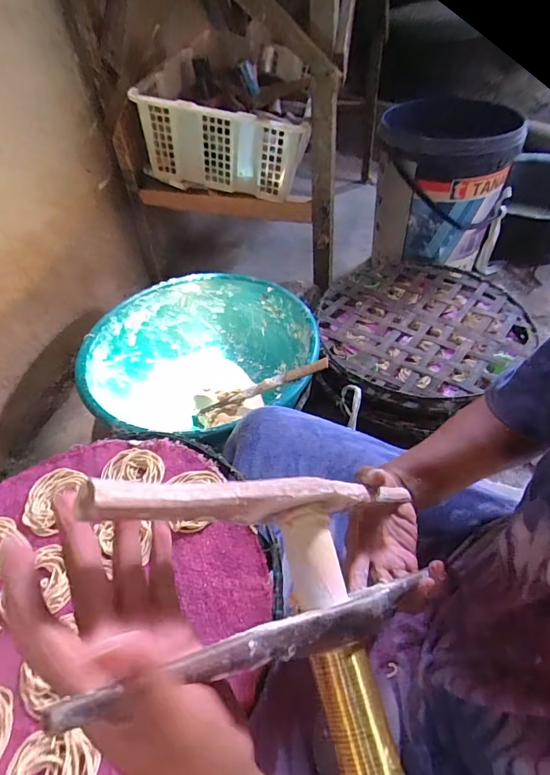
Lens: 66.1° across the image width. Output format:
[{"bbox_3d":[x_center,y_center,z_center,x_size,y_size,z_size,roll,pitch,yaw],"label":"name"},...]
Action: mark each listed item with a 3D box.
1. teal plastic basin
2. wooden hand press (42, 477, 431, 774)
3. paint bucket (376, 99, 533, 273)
[{"bbox_3d":[-0.138,-0.032,0.834,0.407,0.185,0.397,-2,47,2],"label":"teal plastic basin"},{"bbox_3d":[0.000,0.118,0.217,0.207,0.043,0.163,26,44,-35],"label":"wooden hand press"},{"bbox_3d":[0.389,-0.471,0.996,0.274,0.308,0.274,14,50,16],"label":"paint bucket"}]

